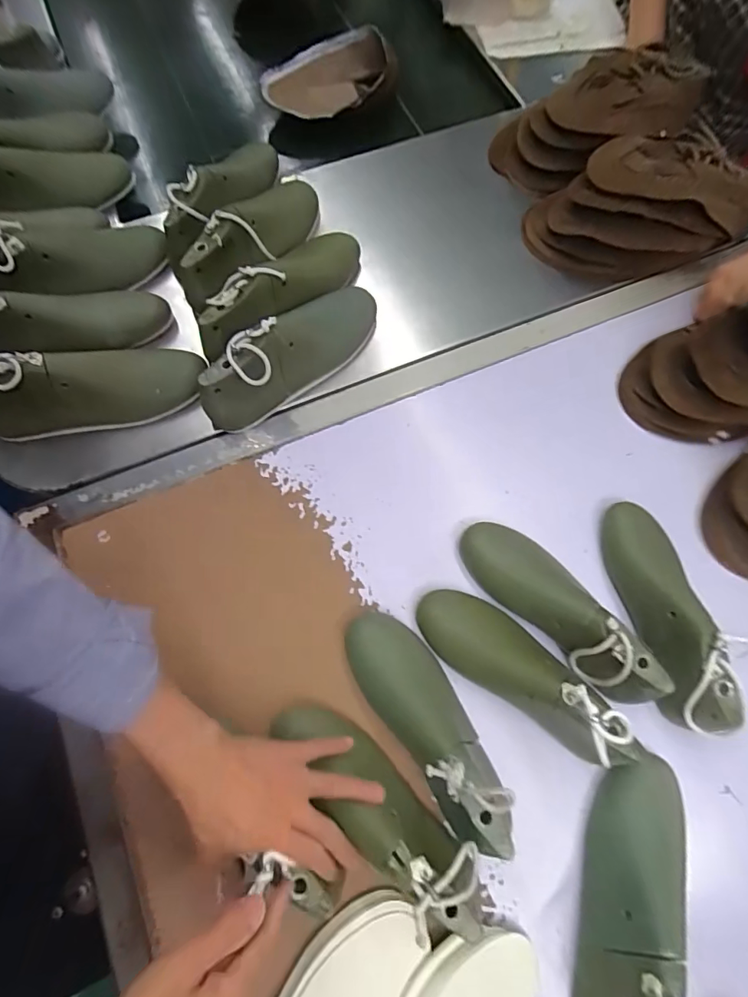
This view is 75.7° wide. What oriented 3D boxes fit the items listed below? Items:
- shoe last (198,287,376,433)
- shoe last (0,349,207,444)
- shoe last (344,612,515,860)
[{"bbox_3d":[-0.103,-0.190,0.595,0.264,0.107,0.078,-42,75,-16],"label":"shoe last"},{"bbox_3d":[-0.345,-0.137,0.572,0.265,0.100,0.071,-12,69,-7],"label":"shoe last"},{"bbox_3d":[0.057,0.208,0.461,0.082,0.098,0.233,-33,73,-14],"label":"shoe last"}]

